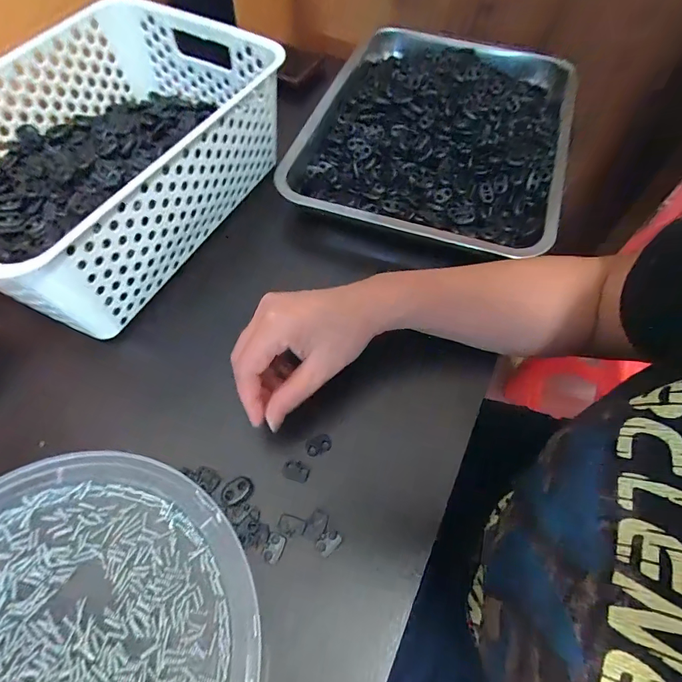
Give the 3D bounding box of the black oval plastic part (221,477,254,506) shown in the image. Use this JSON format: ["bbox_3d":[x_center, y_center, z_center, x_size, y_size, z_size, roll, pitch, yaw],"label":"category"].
[{"bbox_3d":[-0.073,0.105,0.286,0.021,0.006,0.015,-27,64,-14],"label":"black oval plastic part"}]

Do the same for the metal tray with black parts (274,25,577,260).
[{"bbox_3d":[0.126,-0.269,0.475,0.282,0.056,0.443,17,56,7],"label":"metal tray with black parts"}]

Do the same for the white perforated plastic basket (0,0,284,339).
[{"bbox_3d":[-0.216,-0.172,0.373,0.225,0.094,0.317,24,63,13],"label":"white perforated plastic basket"}]

